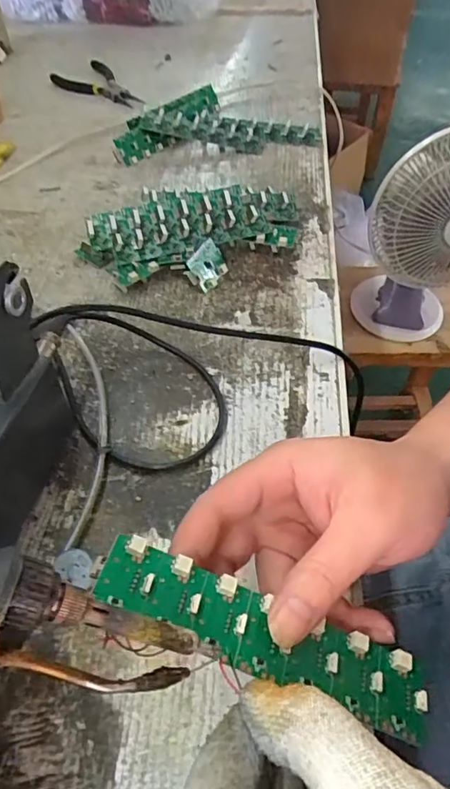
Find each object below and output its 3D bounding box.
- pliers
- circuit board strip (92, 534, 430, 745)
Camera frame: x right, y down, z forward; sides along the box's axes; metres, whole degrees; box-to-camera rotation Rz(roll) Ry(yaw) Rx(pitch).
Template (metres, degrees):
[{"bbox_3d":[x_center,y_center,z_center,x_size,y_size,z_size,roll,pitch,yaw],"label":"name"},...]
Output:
[{"bbox_3d":[-0.168,-0.403,0.684,0.074,0.016,0.156,-27,56,-22],"label":"pliers"},{"bbox_3d":[0.016,0.094,0.204,0.137,0.005,0.028,25,52,-2],"label":"circuit board strip"}]

